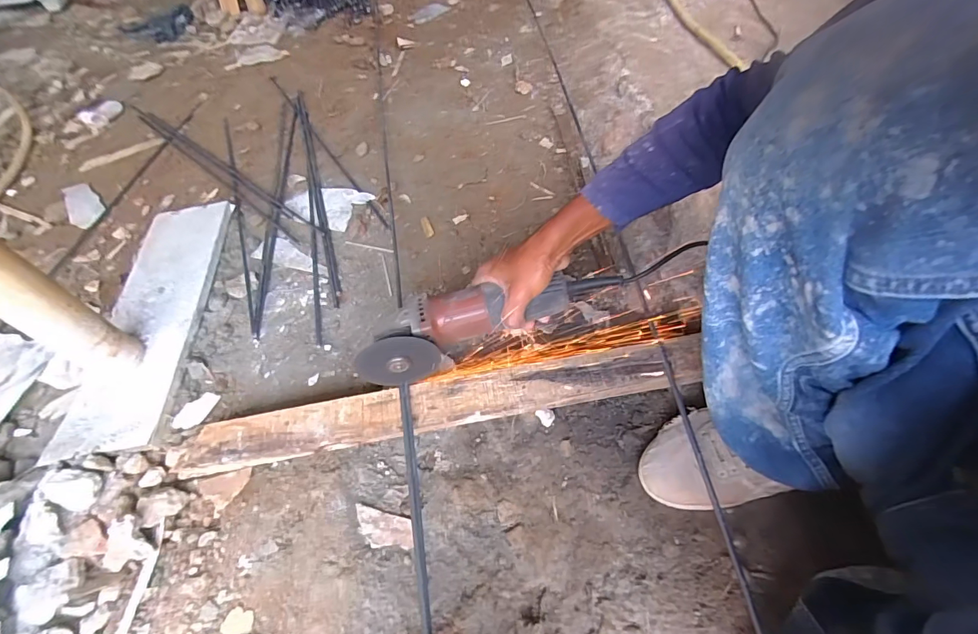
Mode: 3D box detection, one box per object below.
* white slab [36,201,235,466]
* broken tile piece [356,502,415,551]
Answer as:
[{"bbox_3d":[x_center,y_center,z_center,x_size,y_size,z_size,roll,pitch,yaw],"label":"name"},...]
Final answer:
[{"bbox_3d":[-0.585,-0.016,0.757,0.165,0.024,0.534,-9,53,-5],"label":"white slab"},{"bbox_3d":[-0.125,0.250,0.509,0.078,0.005,0.038,11,54,10],"label":"broken tile piece"}]

